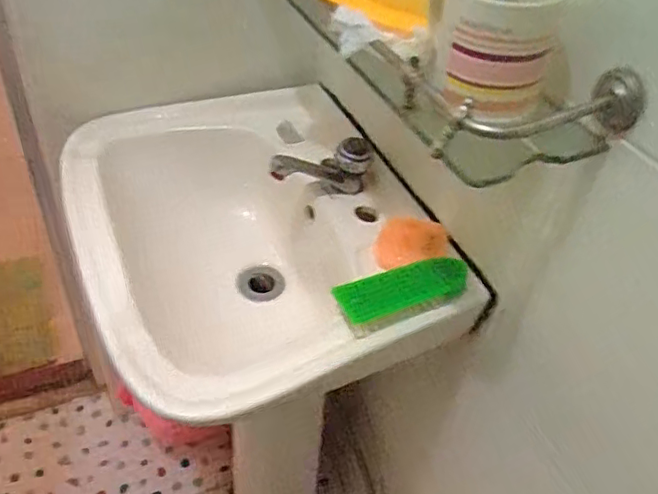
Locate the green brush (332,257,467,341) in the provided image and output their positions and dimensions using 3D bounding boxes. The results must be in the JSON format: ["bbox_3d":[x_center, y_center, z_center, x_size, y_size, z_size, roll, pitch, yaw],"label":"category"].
[{"bbox_3d":[0.075,0.044,0.580,0.129,0.030,0.063,-12,46,-18],"label":"green brush"}]

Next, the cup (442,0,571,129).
[{"bbox_3d":[0.124,-0.145,0.416,0.083,0.091,0.069,-19,48,-24],"label":"cup"}]

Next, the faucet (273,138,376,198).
[{"bbox_3d":[-0.010,-0.085,0.696,0.126,0.074,0.042,-16,47,-22],"label":"faucet"}]

